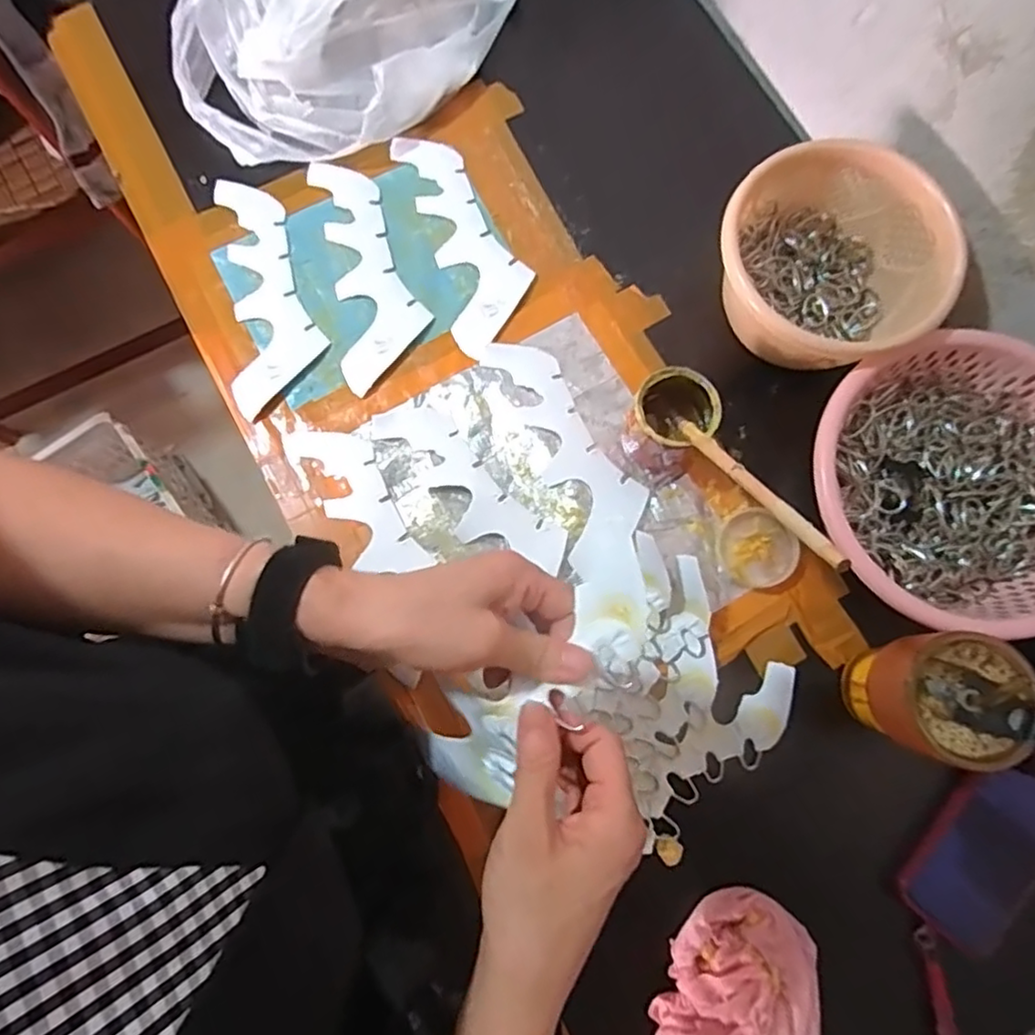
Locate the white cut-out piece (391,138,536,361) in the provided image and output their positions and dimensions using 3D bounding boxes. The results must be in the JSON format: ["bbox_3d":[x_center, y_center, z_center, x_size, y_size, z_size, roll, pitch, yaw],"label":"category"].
[{"bbox_3d":[-0.044,-0.250,0.573,0.077,0.007,0.216,-18,80,-4],"label":"white cut-out piece"}]

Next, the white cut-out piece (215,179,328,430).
[{"bbox_3d":[-0.214,-0.196,0.557,0.076,0.006,0.213,-10,79,-2],"label":"white cut-out piece"}]

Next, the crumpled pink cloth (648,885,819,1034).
[{"bbox_3d":[0.147,0.370,0.442,0.098,0.038,0.192,17,79,3],"label":"crumpled pink cloth"}]

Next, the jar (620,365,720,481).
[{"bbox_3d":[0.119,-0.076,0.508,0.062,0.067,0.066,0,79,0],"label":"jar"}]

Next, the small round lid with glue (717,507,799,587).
[{"bbox_3d":[0.196,0.025,0.522,0.061,0.010,0.062,0,79,0],"label":"small round lid with glue"}]

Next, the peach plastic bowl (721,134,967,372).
[{"bbox_3d":[0.240,-0.194,0.502,0.151,0.093,0.154,0,79,0],"label":"peach plastic bowl"}]

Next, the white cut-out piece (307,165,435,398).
[{"bbox_3d":[-0.133,-0.217,0.563,0.076,0.008,0.212,-15,80,-3],"label":"white cut-out piece"}]

